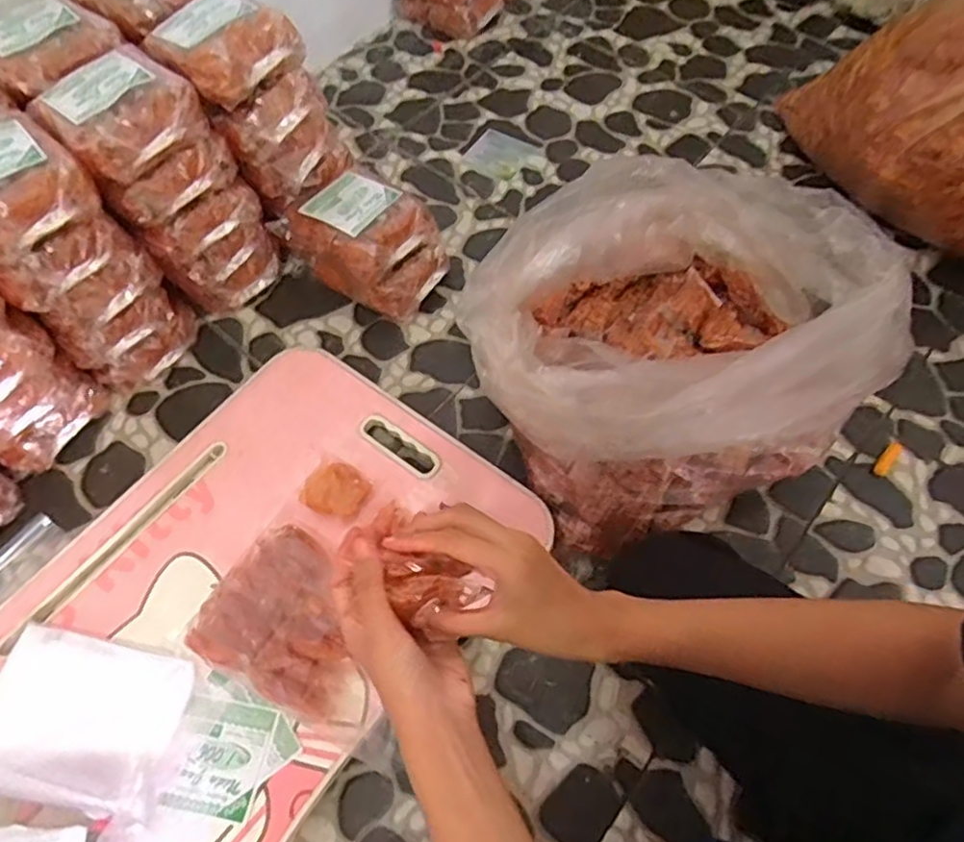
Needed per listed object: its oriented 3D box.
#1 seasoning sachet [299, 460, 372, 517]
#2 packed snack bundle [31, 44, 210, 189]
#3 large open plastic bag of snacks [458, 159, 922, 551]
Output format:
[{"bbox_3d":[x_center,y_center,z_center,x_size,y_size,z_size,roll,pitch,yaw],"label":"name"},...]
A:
[{"bbox_3d":[-0.150,0.070,0.676,0.067,0.026,0.057,22,63,9],"label":"seasoning sachet"},{"bbox_3d":[-0.373,-0.321,0.668,0.137,0.059,0.143,-40,67,-19],"label":"packed snack bundle"},{"bbox_3d":[0.199,-0.085,0.671,0.383,0.174,0.327,-32,64,-16],"label":"large open plastic bag of snacks"}]

